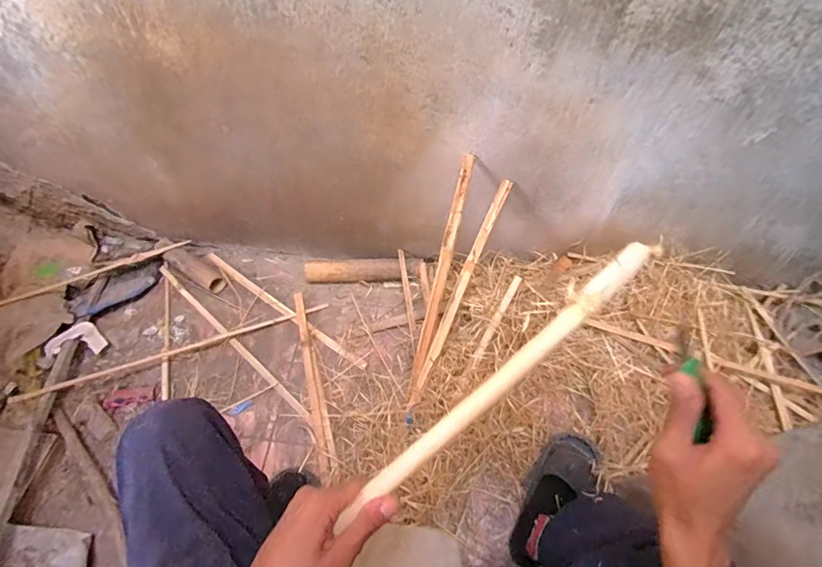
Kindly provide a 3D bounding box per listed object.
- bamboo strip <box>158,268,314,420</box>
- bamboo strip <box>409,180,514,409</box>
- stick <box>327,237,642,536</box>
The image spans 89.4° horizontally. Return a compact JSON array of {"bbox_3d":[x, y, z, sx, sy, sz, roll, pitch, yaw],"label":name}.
[{"bbox_3d":[-0.502,0.148,1.137,0.642,0.015,0.025,37,64,20],"label":"bamboo strip"},{"bbox_3d":[0.113,0.016,0.941,0.025,0.012,0.546,23,86,12],"label":"bamboo strip"},{"bbox_3d":[0.070,0.089,0.359,0.341,0.010,0.020,-43,65,4],"label":"stick"}]

